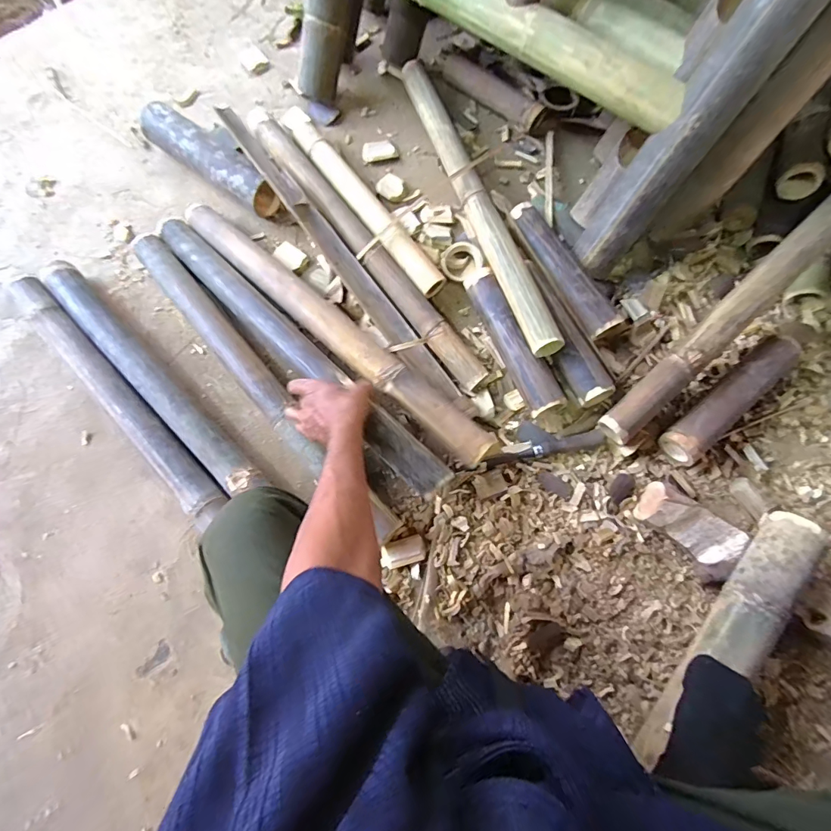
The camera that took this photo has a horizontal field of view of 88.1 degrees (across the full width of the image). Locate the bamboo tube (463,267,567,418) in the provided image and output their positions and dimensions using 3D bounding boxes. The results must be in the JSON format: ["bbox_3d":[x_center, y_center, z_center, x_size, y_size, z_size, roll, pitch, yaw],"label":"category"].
[{"bbox_3d":[0.159,-0.125,0.707,0.055,0.055,0.268,-22,76,-6],"label":"bamboo tube"}]

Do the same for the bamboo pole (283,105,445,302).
[{"bbox_3d":[-0.109,-0.405,0.786,0.056,0.045,0.489,-35,78,-9],"label":"bamboo pole"}]

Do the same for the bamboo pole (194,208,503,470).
[{"bbox_3d":[-0.132,-0.139,0.699,0.629,0.073,0.068,41,78,11],"label":"bamboo pole"}]

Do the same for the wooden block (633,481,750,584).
[{"bbox_3d":[0.402,0.169,0.640,0.142,0.053,0.081,34,77,9],"label":"wooden block"}]

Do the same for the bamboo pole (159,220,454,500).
[{"bbox_3d":[-0.204,-0.106,0.692,0.651,0.073,0.070,43,78,14],"label":"bamboo pole"}]

